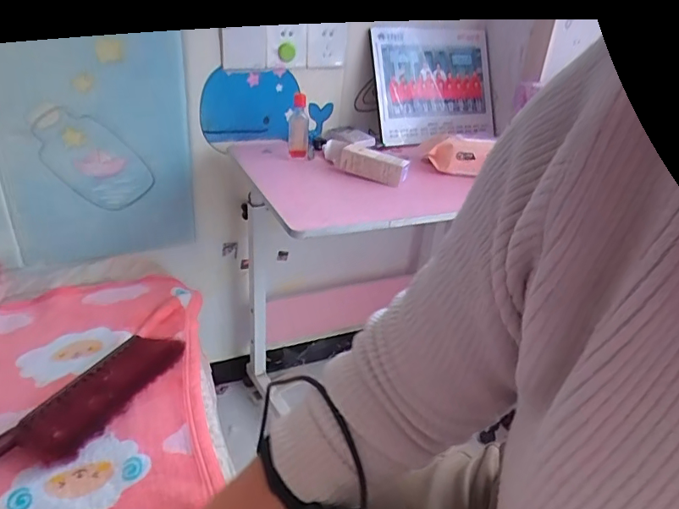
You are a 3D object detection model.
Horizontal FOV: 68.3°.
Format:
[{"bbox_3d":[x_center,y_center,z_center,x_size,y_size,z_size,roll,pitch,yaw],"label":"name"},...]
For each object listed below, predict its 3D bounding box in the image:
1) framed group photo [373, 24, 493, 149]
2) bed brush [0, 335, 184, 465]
[{"bbox_3d":[0.216,-0.391,1.139,0.309,0.257,0.021,-10,1,-23],"label":"framed group photo"},{"bbox_3d":[-0.384,0.231,0.565,0.086,0.046,0.486,23,34,29],"label":"bed brush"}]

